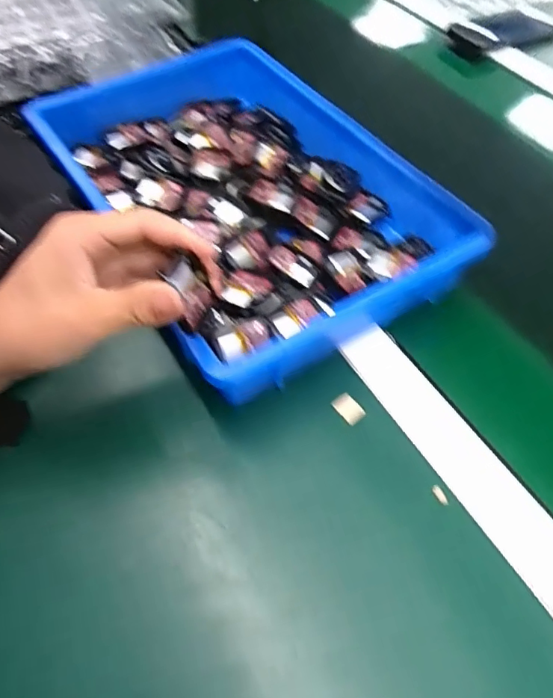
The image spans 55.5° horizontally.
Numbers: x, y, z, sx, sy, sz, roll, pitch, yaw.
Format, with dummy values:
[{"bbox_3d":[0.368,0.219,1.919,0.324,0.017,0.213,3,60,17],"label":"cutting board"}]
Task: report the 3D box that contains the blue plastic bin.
[{"bbox_3d":[-0.033,-0.141,0.473,0.249,0.063,0.374,-26,59,-18],"label":"blue plastic bin"}]

